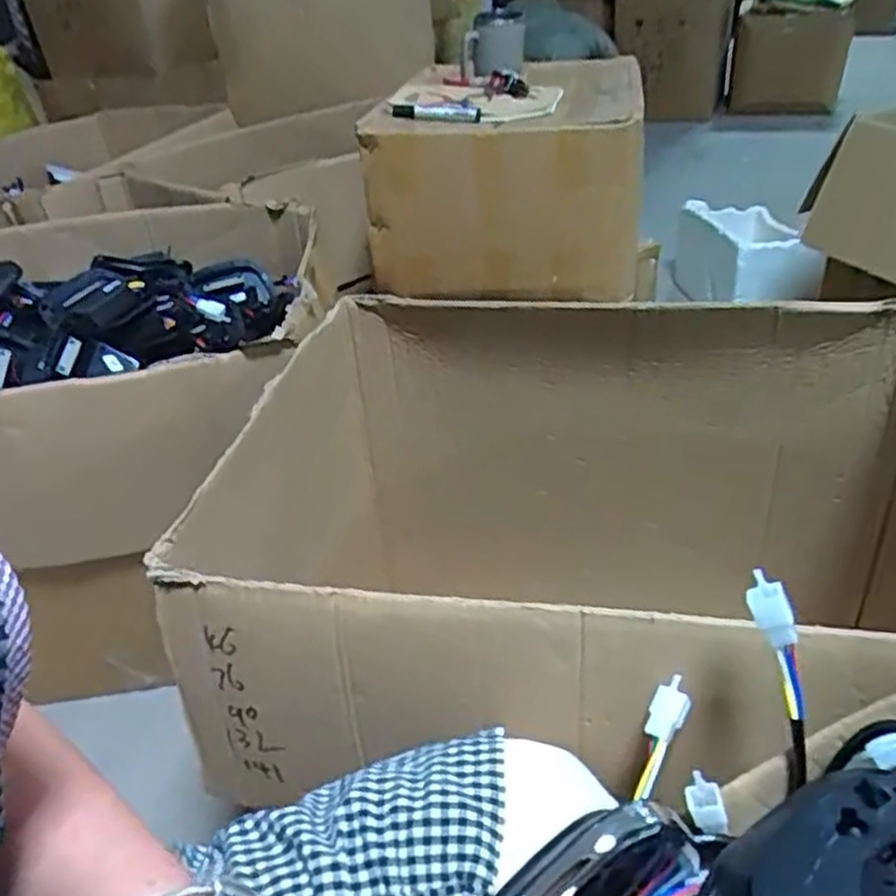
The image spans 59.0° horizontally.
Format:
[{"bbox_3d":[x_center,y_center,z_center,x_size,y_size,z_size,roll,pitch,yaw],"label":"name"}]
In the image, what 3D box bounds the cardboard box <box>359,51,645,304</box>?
[{"bbox_3d":[0.104,-0.438,1.247,0.375,0.225,0.439,3,36,12],"label":"cardboard box"}]

